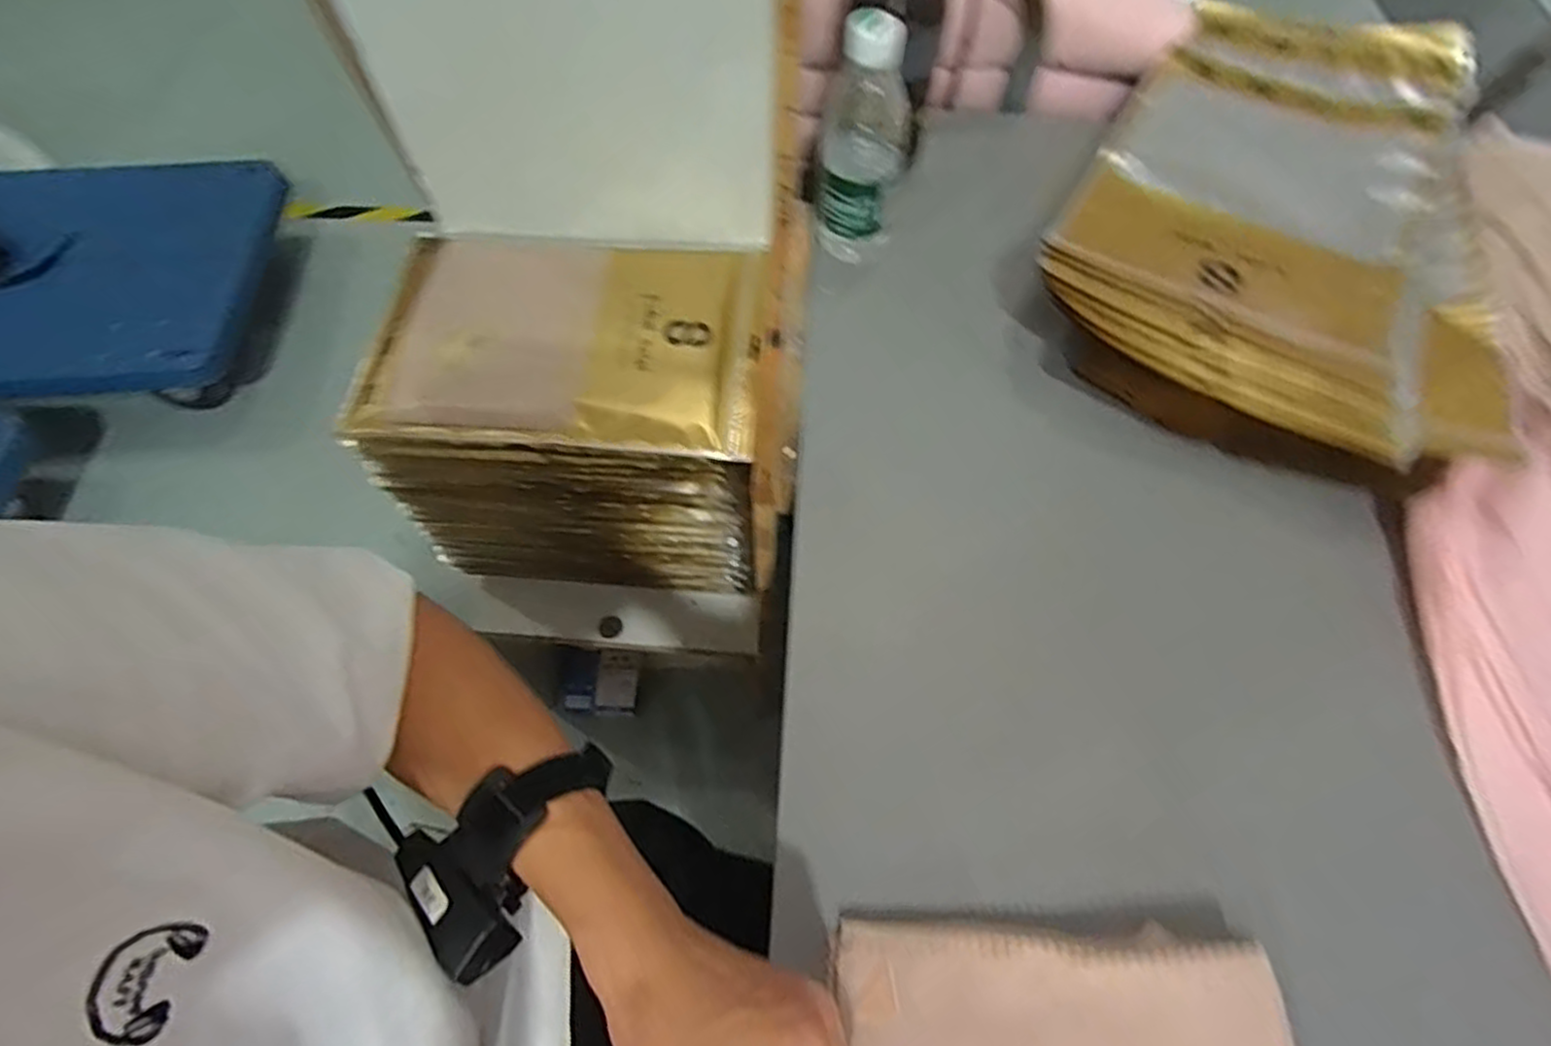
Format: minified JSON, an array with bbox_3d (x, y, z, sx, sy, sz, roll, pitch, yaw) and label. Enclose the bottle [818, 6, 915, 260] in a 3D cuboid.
[{"bbox_3d":[0.068,-0.286,0.552,0.065,0.173,0.058,10,63,5],"label":"bottle"}]

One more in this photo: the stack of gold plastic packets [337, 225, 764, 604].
[{"bbox_3d":[-0.196,-0.104,0.782,0.336,0.289,0.236,3,63,1],"label":"stack of gold plastic packets"}]

